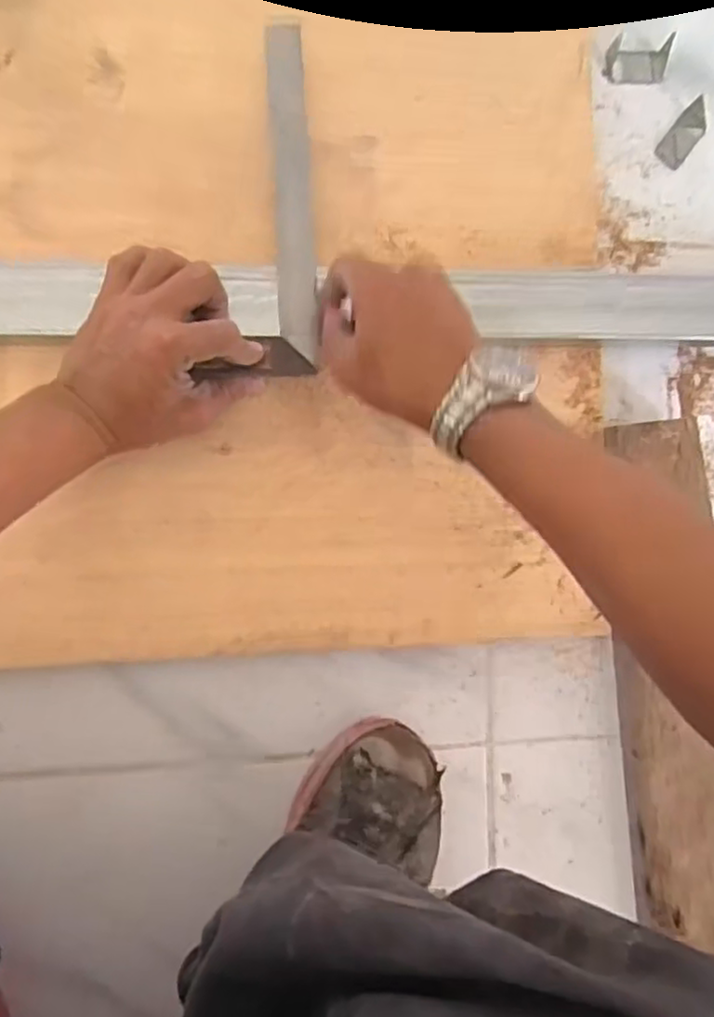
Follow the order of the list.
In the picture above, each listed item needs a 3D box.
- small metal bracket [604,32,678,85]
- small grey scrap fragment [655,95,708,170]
[{"bbox_3d":[0.233,-0.371,0.570,0.057,0.016,0.031,-3,90,-9],"label":"small metal bracket"},{"bbox_3d":[0.273,-0.309,0.567,0.026,0.016,0.058,39,84,-7],"label":"small grey scrap fragment"}]

